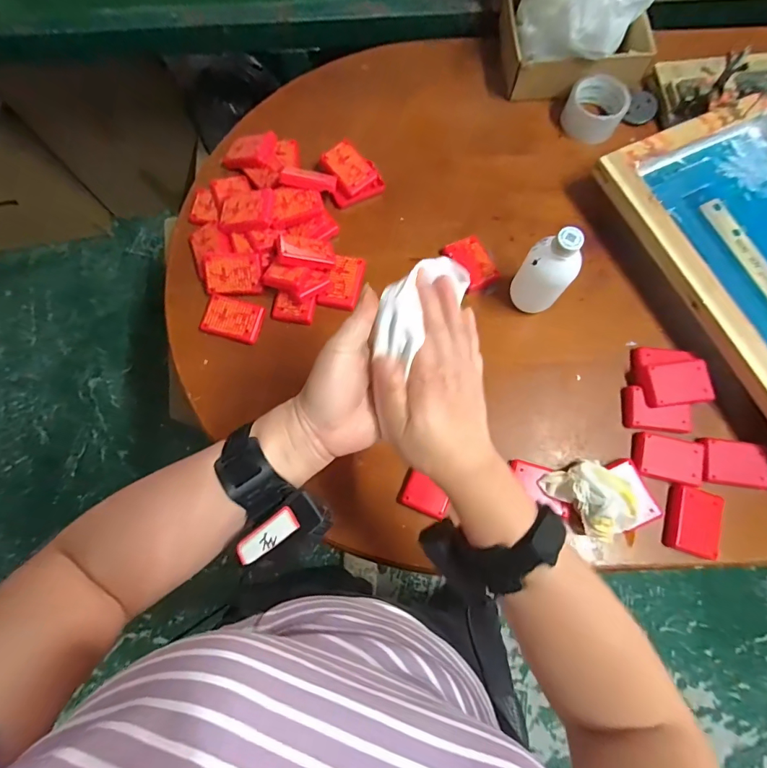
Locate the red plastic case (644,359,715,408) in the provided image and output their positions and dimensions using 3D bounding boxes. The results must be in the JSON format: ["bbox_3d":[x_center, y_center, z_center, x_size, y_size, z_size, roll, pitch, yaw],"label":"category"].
[{"bbox_3d":[0.384,0.000,0.555,0.084,0.018,0.055,-8,75,-1],"label":"red plastic case"}]

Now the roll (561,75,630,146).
[{"bbox_3d":[0.336,-0.439,0.672,0.088,0.040,0.096,0,75,1],"label":"roll"}]

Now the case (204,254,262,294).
[{"bbox_3d":[-0.213,-0.156,0.603,0.081,0.016,0.054,-5,112,-1],"label":"case"}]

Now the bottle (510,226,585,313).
[{"bbox_3d":[0.205,-0.136,0.542,0.064,0.137,0.057,36,78,10],"label":"bottle"}]

